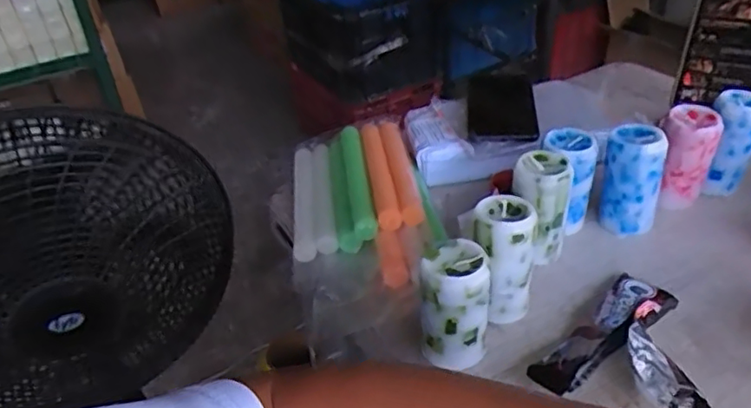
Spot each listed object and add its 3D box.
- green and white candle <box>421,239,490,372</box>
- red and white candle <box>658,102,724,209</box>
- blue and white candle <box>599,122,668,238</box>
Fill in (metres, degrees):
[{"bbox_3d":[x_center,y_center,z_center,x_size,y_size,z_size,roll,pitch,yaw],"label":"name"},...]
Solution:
[{"bbox_3d":[0.060,0.076,0.451,0.051,0.085,0.051,2,37,11],"label":"green and white candle"},{"bbox_3d":[0.309,-0.046,0.600,0.045,0.093,0.057,12,40,23],"label":"red and white candle"},{"bbox_3d":[0.245,-0.023,0.575,0.050,0.094,0.051,13,40,24],"label":"blue and white candle"}]

